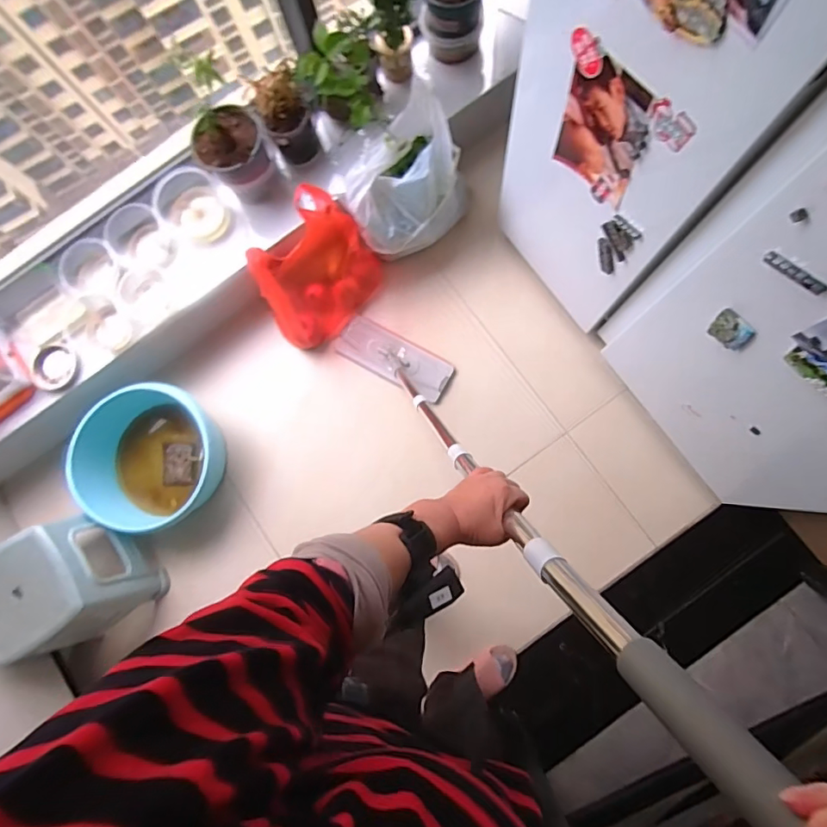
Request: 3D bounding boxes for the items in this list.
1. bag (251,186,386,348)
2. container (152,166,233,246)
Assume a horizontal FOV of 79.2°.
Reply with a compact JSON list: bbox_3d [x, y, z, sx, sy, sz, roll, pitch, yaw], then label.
[{"bbox_3d":[-0.254,-0.349,1.276,0.202,0.328,0.321,39,87,9],"label":"bag"},{"bbox_3d":[-0.558,-0.522,1.287,0.146,0.117,0.159,-1,82,5],"label":"container"}]

